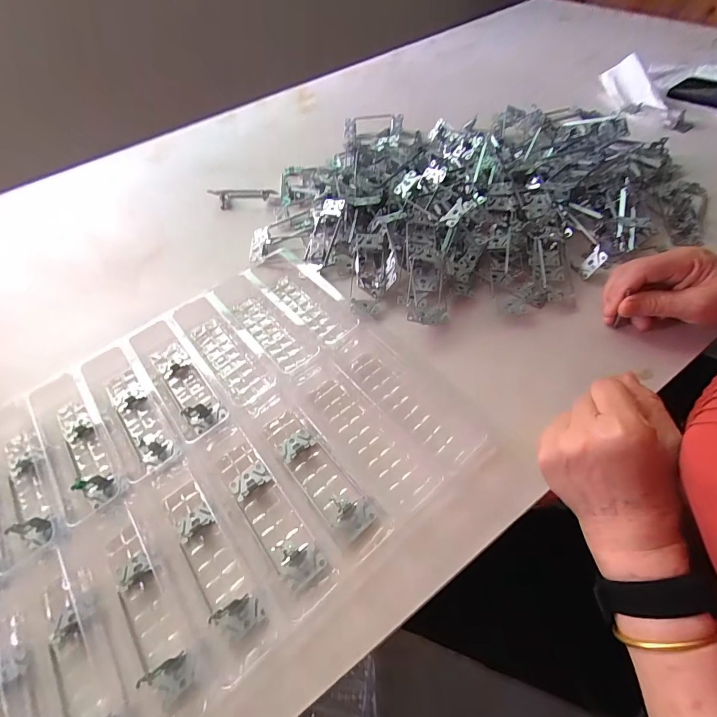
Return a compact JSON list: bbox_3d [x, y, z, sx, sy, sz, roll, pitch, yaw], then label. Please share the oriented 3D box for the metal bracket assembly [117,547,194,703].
[{"bbox_3d":[-0.153,0.190,0.267,0.029,0.019,0.103,-37,61,-19],"label":"metal bracket assembly"}]

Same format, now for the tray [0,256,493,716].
[{"bbox_3d":[-0.156,0.084,0.335,0.444,0.028,0.343,-35,60,-18],"label":"tray"}]

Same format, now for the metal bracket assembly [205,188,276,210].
[{"bbox_3d":[-0.181,-0.252,0.585,0.101,0.027,0.026,-3,55,3],"label":"metal bracket assembly"}]

